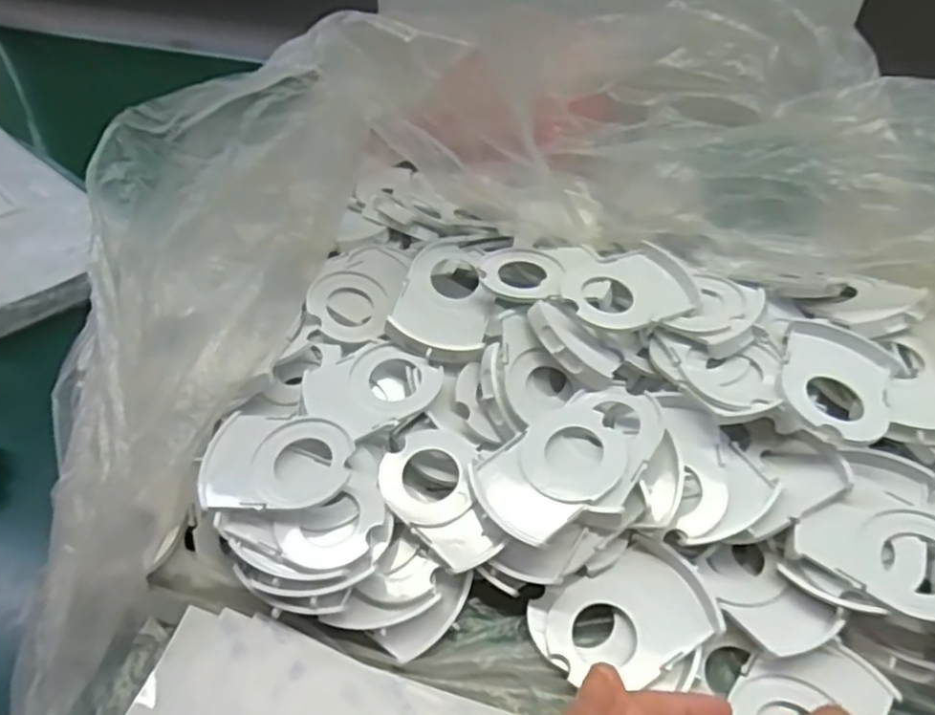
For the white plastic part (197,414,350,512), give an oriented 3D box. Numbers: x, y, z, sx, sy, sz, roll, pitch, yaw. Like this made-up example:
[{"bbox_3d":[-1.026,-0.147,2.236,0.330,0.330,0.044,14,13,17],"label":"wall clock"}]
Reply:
[{"bbox_3d":[-0.097,0.054,0.340,0.073,0.010,0.055,4,43,5],"label":"white plastic part"}]

